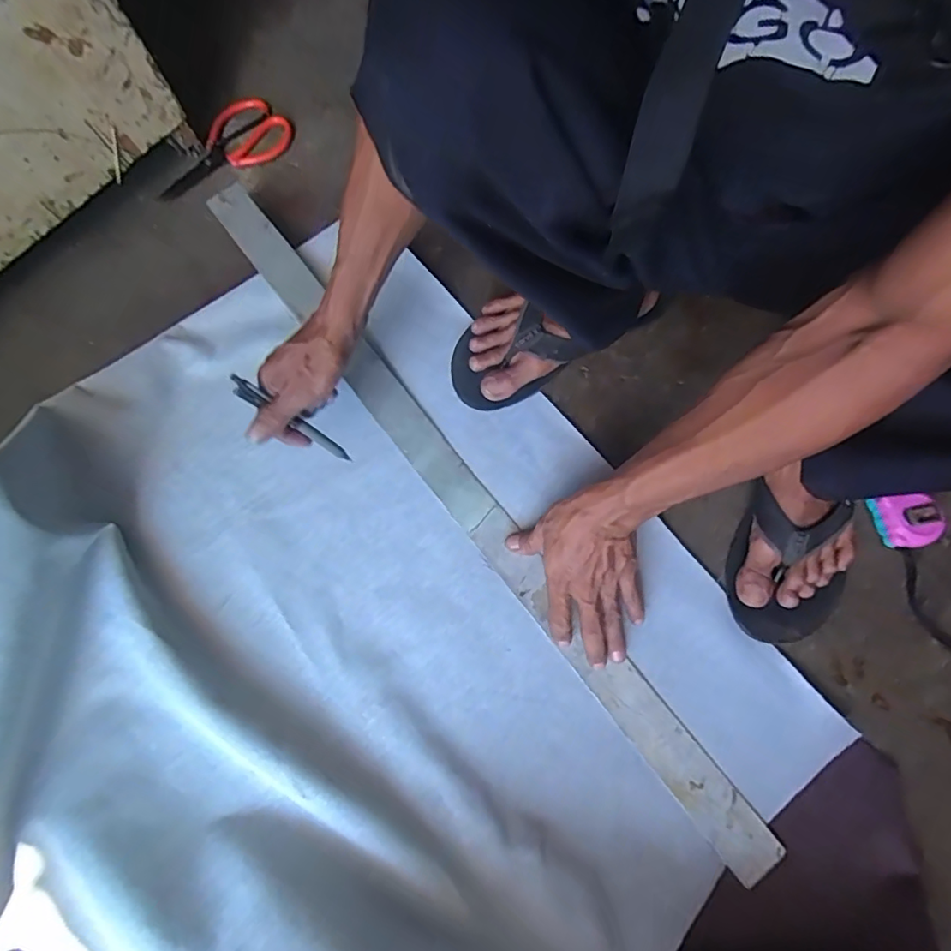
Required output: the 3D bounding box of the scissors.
[{"bbox_3d":[-0.328,-0.424,0.722,0.095,0.014,0.196,32,76,10],"label":"scissors"}]

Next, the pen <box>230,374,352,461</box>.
[{"bbox_3d":[-0.174,-0.052,0.519,0.011,0.133,0.014,7,66,50],"label":"pen"}]

